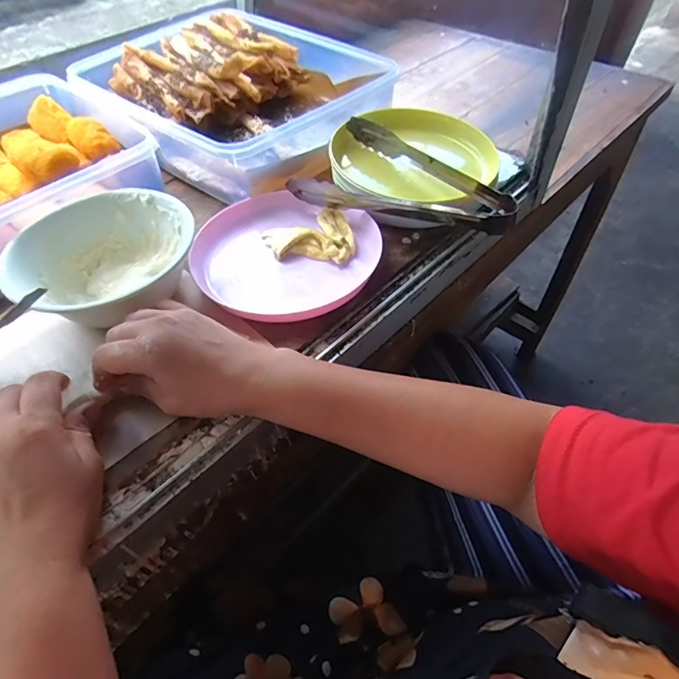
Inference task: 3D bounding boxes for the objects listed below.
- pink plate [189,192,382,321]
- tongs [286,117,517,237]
[{"bbox_3d":[-0.052,-0.087,0.447,0.174,0.026,0.159,0,53,0],"label":"pink plate"},{"bbox_3d":[0.072,-0.165,0.465,0.219,0.042,0.109,24,56,17],"label":"tongs"}]

